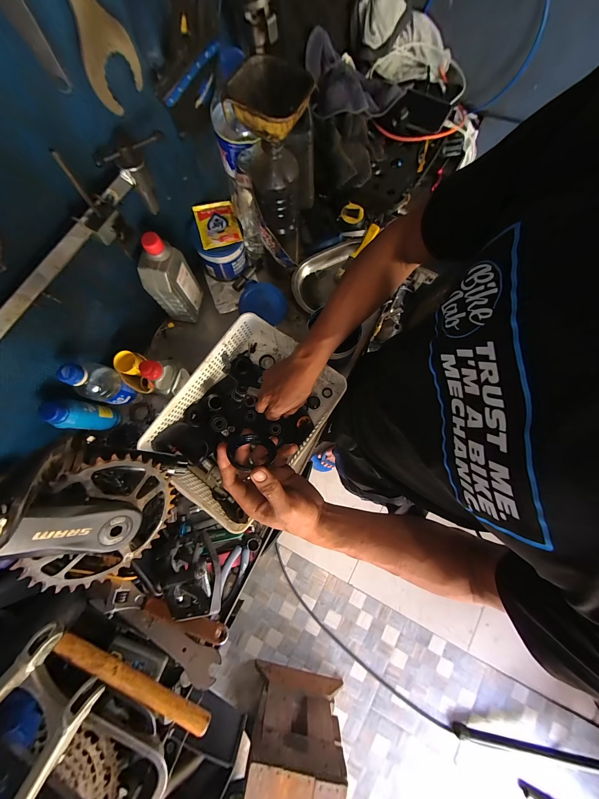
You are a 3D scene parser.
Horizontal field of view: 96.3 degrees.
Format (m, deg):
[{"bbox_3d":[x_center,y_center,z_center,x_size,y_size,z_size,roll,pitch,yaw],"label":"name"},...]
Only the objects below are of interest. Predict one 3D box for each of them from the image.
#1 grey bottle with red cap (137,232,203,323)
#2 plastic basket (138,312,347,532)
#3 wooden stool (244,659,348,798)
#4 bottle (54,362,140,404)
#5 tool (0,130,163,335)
[{"bbox_3d":[-0.244,-0.223,0.507,0.054,0.165,0.074,10,80,2],"label":"grey bottle with red cap"},{"bbox_3d":[-0.101,0.036,0.526,0.255,0.111,0.329,40,82,7],"label":"plastic basket"},{"bbox_3d":[-0.026,1.283,0.982,0.340,0.404,0.256,11,80,2],"label":"wooden stool"},{"bbox_3d":[-0.343,-0.025,0.476,0.055,0.152,0.059,0,80,0],"label":"bottle"},{"bbox_3d":[-0.300,-0.177,0.338,0.061,0.112,0.432,27,81,5],"label":"tool"}]

